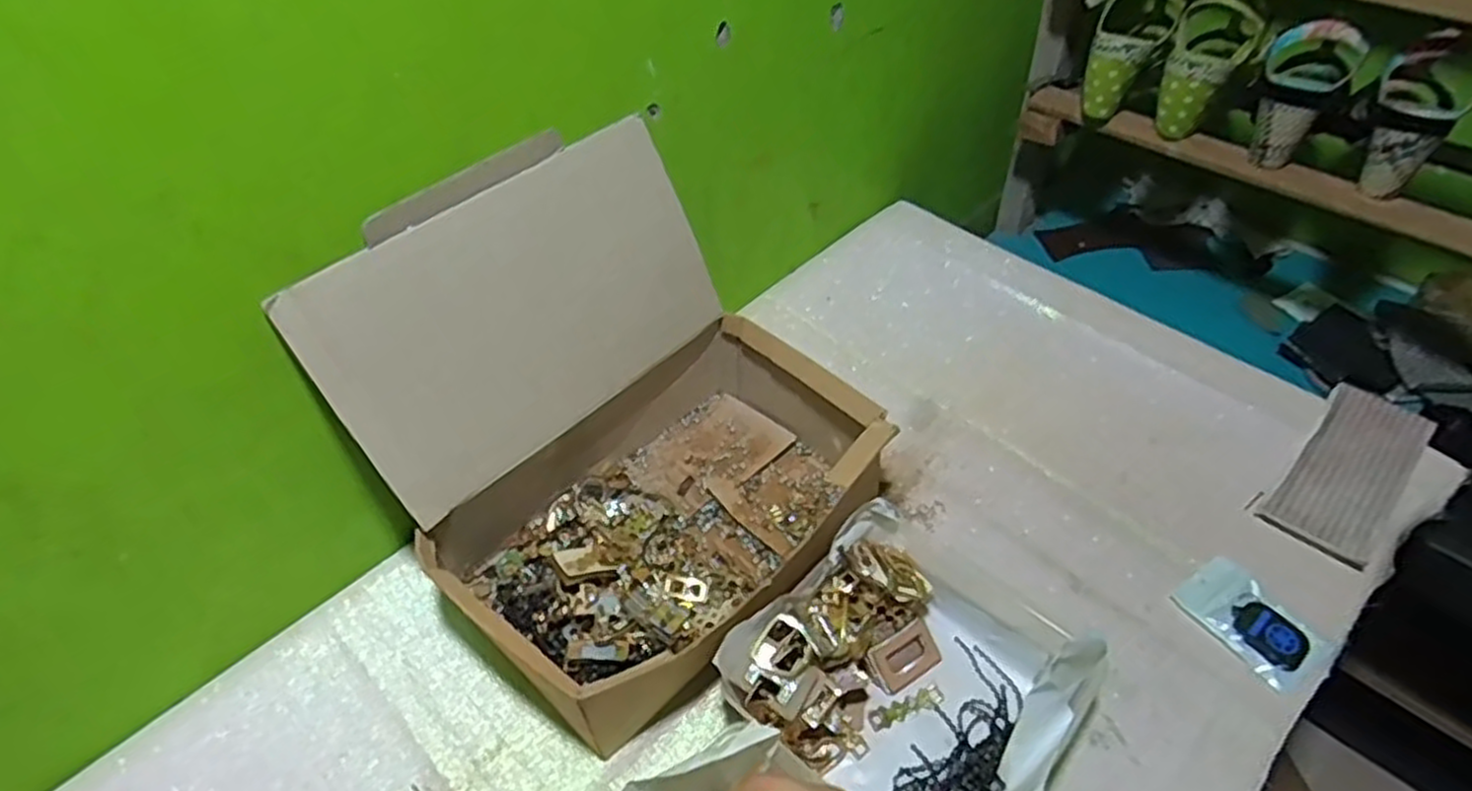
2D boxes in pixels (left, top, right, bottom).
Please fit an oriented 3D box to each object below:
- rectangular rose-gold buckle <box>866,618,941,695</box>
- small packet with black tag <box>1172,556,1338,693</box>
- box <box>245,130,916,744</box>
[{"bbox_3d":[0.127,0.199,0.598,0.053,0.006,0.036,-29,83,-14],"label":"rectangular rose-gold buckle"},{"bbox_3d":[0.402,0.175,0.613,0.061,0.015,0.097,-27,53,-19],"label":"small packet with black tag"},{"bbox_3d":[-0.077,0.021,0.593,0.303,0.284,0.321,36,59,29],"label":"box"}]

